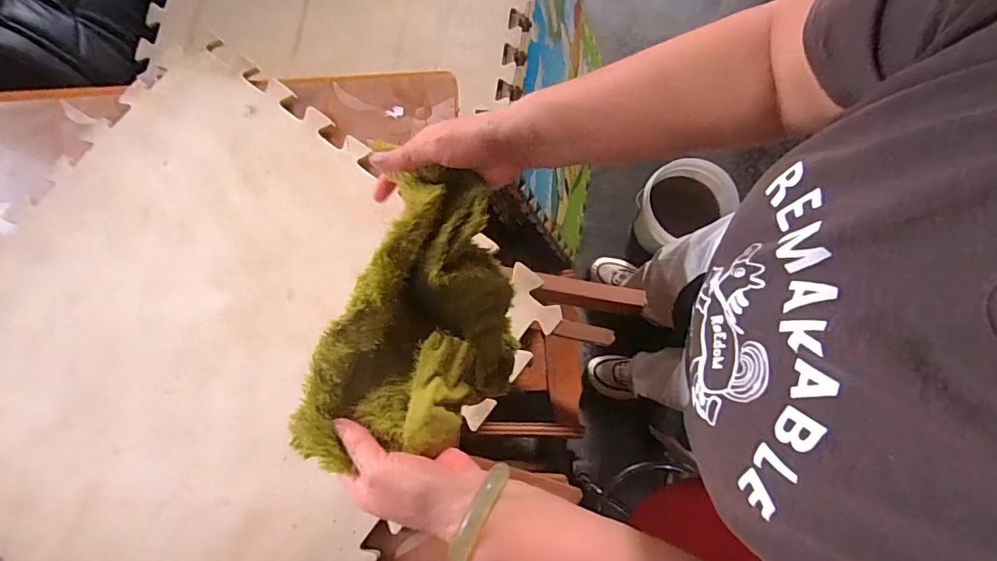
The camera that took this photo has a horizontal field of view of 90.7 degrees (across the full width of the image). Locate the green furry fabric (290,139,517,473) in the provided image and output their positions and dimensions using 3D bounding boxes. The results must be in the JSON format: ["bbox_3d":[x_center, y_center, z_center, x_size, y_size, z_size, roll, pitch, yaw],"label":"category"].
[{"bbox_3d":[-0.059,0.030,0.403,0.140,0.087,0.235,10,79,3],"label":"green furry fabric"}]

